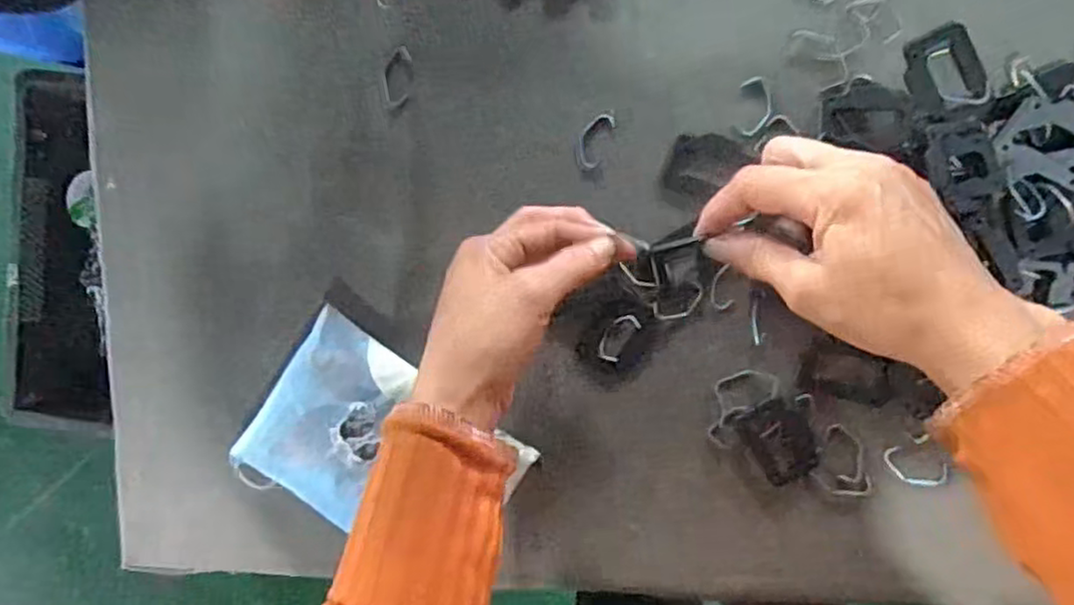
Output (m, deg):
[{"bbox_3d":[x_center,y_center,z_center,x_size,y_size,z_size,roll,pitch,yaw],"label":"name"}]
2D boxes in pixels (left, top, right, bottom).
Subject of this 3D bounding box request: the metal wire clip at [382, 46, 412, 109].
[{"bbox_3d":[-0.089,-0.142,0.436,0.017,0.004,0.038,8,96,8],"label":"metal wire clip"}]

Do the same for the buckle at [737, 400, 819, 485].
[{"bbox_3d":[0.150,0.084,0.422,0.035,0.005,0.050,-28,90,10],"label":"buckle"}]

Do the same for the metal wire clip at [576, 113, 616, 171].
[{"bbox_3d":[0.034,-0.100,0.424,0.018,0.007,0.036,22,98,6],"label":"metal wire clip"}]

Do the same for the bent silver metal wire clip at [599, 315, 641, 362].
[{"bbox_3d":[0.050,0.022,0.428,0.016,0.004,0.033,35,99,4],"label":"bent silver metal wire clip"}]

